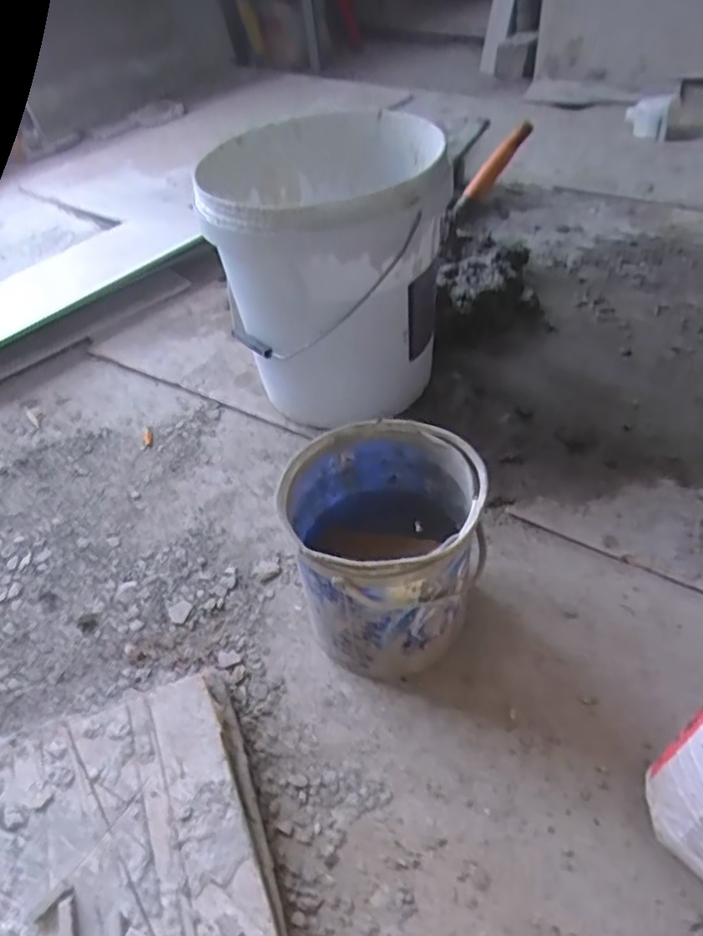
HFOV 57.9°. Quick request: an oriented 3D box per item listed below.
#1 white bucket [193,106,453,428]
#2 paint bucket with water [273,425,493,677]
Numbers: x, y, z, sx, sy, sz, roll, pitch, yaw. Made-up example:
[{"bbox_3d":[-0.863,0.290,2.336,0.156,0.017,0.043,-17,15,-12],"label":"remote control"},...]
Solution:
[{"bbox_3d":[-0.025,-0.247,0.840,0.263,0.323,0.282,-4,46,4],"label":"white bucket"},{"bbox_3d":[0.033,0.079,0.620,0.166,0.198,0.176,-4,46,4],"label":"paint bucket with water"}]

